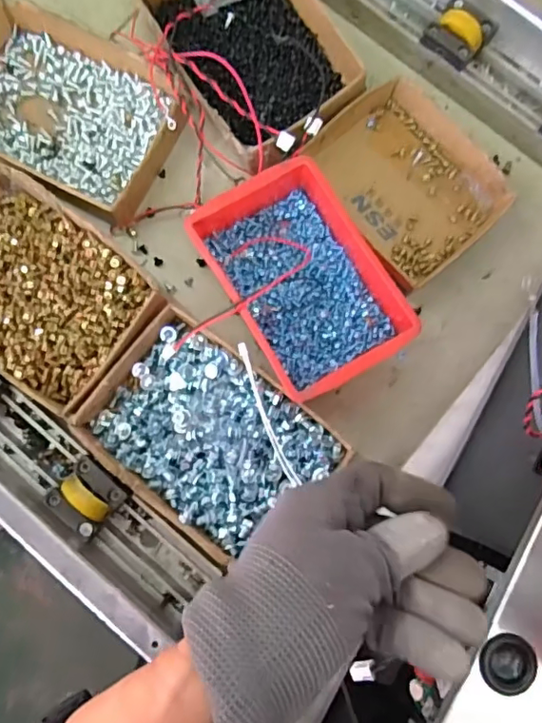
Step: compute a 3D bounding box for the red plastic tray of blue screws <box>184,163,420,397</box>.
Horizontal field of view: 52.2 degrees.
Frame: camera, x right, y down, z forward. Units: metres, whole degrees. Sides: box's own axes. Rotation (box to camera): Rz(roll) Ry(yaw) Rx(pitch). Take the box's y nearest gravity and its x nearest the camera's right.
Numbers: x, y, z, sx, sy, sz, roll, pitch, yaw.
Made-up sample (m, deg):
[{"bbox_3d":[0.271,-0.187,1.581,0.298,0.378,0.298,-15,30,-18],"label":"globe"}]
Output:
[{"bbox_3d":[0.029,-0.075,0.513,0.133,0.067,0.198,-31,83,-3],"label":"red plastic tray of blue screws"}]

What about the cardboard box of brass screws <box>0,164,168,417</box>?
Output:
[{"bbox_3d":[-0.221,-0.069,0.515,0.222,0.049,0.152,38,83,5],"label":"cardboard box of brass screws"}]

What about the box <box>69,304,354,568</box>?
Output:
[{"bbox_3d":[-0.054,0.067,0.497,0.207,0.061,0.145,38,85,5],"label":"box"}]

